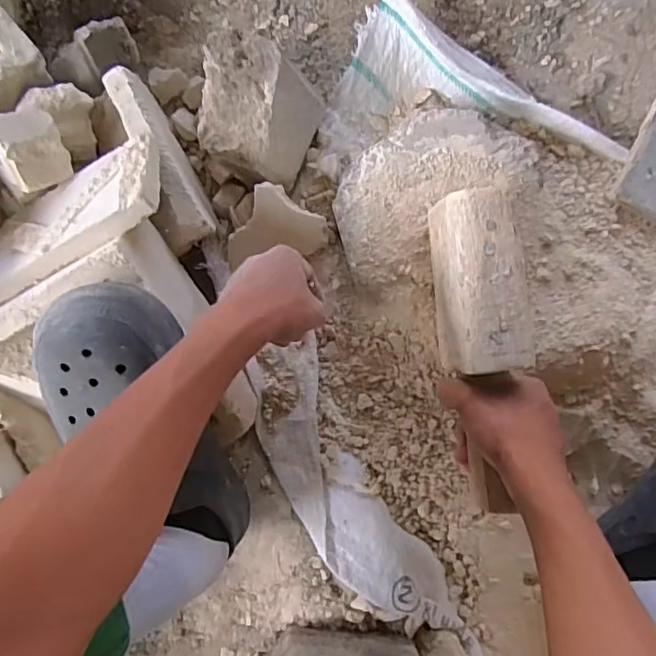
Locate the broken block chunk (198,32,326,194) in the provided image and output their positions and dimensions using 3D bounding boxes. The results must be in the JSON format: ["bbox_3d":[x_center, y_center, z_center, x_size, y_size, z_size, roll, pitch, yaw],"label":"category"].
[{"bbox_3d":[-0.070,-0.201,0.572,0.106,0.103,0.110,0,85,2],"label":"broken block chunk"}]

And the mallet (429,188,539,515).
[{"bbox_3d":[0.119,0.021,0.446,0.063,0.044,0.245,-6,95,5],"label":"mallet"}]

